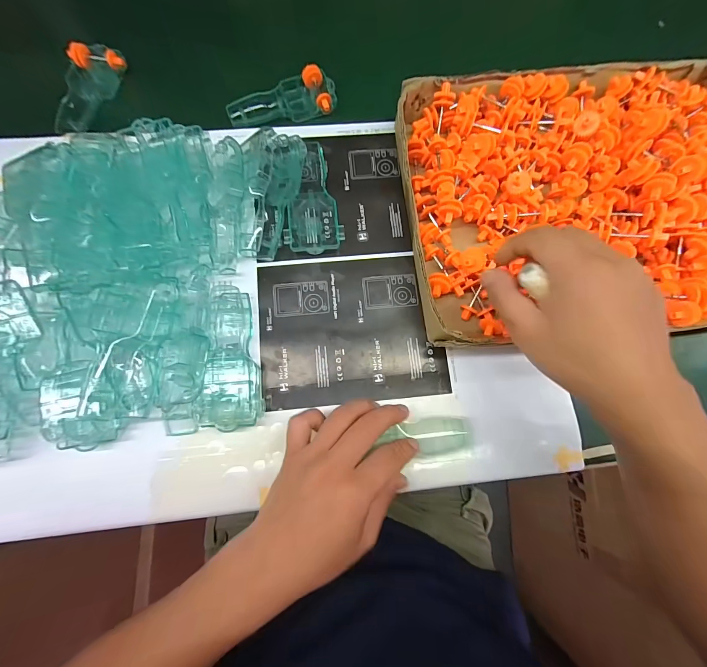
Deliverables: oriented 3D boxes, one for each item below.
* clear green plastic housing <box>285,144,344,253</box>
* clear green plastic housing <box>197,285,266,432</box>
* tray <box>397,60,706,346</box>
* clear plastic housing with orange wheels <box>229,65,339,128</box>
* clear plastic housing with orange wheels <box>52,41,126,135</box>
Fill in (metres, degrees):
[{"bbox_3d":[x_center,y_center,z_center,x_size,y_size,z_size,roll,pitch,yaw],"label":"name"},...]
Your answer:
[{"bbox_3d":[-0.045,-0.144,0.335,0.058,0.018,0.127,-6,77,-3],"label":"clear green plastic housing"},{"bbox_3d":[-0.114,0.019,0.292,0.050,0.031,0.132,-7,78,-4],"label":"clear green plastic housing"},{"bbox_3d":[0.239,-0.139,0.311,0.371,0.058,0.280,-5,77,-3],"label":"tray"},{"bbox_3d":[-0.084,-0.277,0.375,0.124,0.018,0.056,-10,78,-4],"label":"clear plastic housing with orange wheels"},{"bbox_3d":[-0.317,-0.284,0.375,0.050,0.023,0.116,18,77,2],"label":"clear plastic housing with orange wheels"}]

